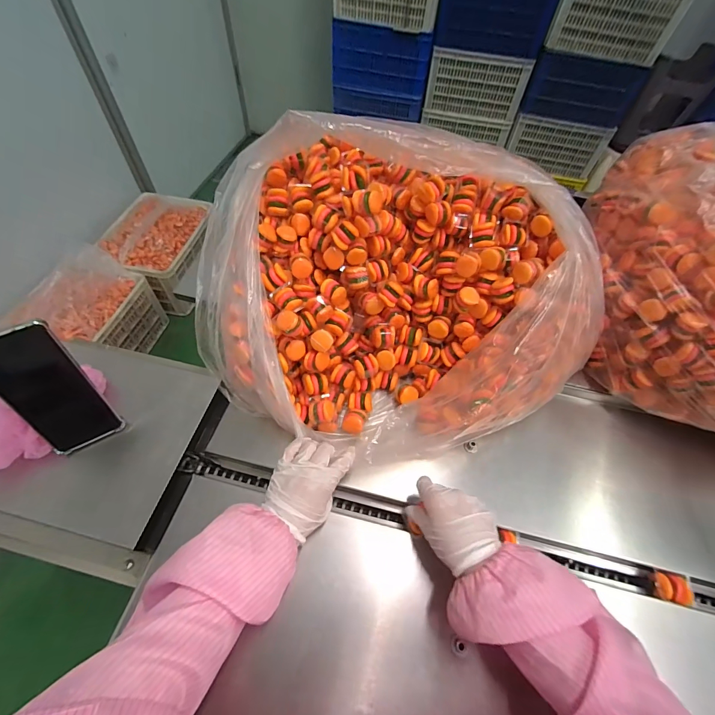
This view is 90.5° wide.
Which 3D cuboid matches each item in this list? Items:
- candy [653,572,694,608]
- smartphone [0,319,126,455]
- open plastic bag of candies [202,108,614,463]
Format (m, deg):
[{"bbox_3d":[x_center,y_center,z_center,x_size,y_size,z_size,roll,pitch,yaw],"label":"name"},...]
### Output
[{"bbox_3d":[0.390,0.286,0.436,0.034,0.025,0.030,16,58,8],"label":"candy"},{"bbox_3d":[-0.361,0.044,0.419,0.078,0.172,0.012,-31,43,-25],"label":"smartphone"},{"bbox_3d":[0.046,-0.100,0.493,0.487,0.238,0.425,-24,61,-17],"label":"open plastic bag of candies"}]

